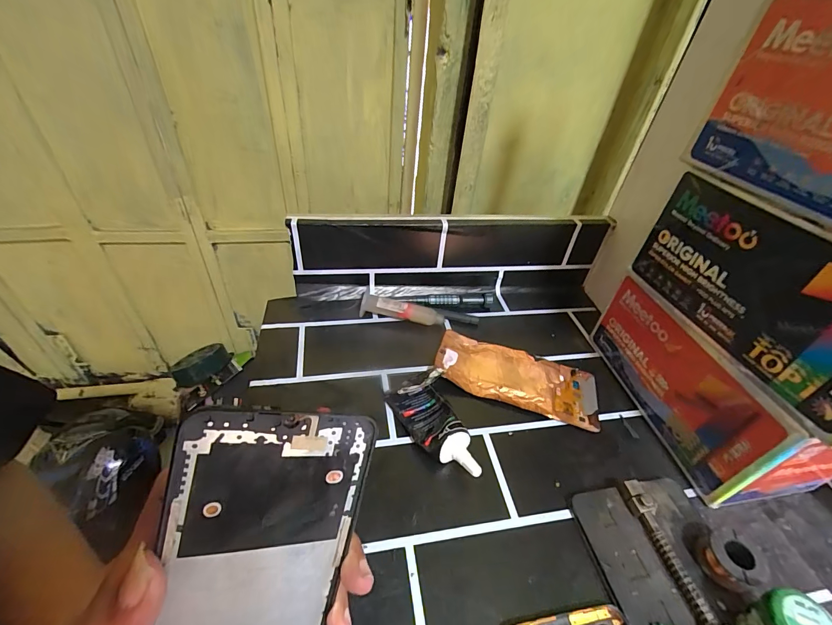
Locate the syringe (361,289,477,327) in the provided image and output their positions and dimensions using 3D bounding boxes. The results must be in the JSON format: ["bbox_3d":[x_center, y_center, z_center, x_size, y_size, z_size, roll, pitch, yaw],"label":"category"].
[{"bbox_3d":[0.004,-0.002,0.392,0.124,0.021,0.018,6,42,0],"label":"syringe"}]

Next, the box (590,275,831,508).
[{"bbox_3d":[0.241,0.052,0.309,0.080,0.095,0.176,-4,43,-12],"label":"box"}]

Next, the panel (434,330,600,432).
[{"bbox_3d":[0.094,0.060,0.347,0.149,0.009,0.067,15,42,9],"label":"panel"}]

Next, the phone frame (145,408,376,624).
[{"bbox_3d":[-0.067,0.115,0.153,0.071,0.159,0.004,11,7,-27],"label":"phone frame"}]

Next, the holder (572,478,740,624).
[{"bbox_3d":[0.161,0.167,0.223,0.082,0.021,0.125,-2,42,-9],"label":"holder"}]

